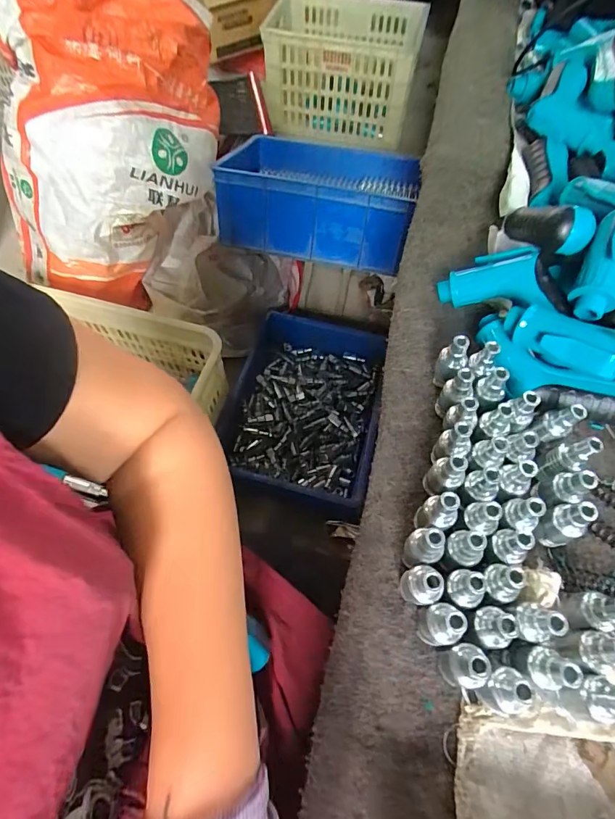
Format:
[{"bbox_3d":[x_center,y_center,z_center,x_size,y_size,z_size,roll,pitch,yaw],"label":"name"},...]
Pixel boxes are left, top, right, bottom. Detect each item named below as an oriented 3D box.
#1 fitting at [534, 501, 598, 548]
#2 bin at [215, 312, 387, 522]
[{"bbox_3d":[0.166,0.076,0.280,0.018,0.052,0.022,-22,63,-12],"label":"fitting"},{"bbox_3d":[-0.017,-0.001,0.913,0.286,0.119,0.404,9,61,4],"label":"bin"}]

